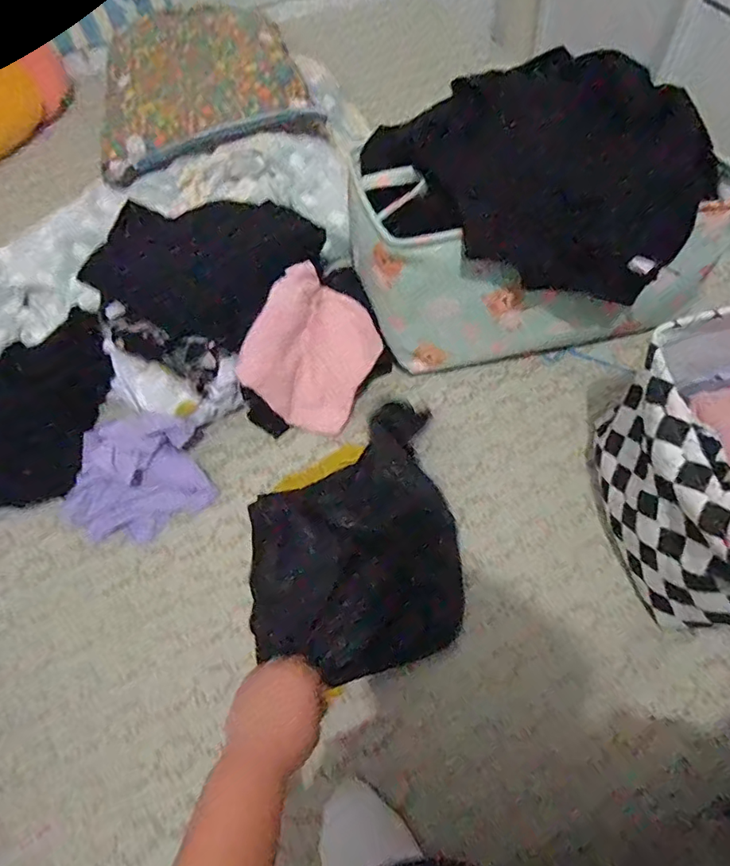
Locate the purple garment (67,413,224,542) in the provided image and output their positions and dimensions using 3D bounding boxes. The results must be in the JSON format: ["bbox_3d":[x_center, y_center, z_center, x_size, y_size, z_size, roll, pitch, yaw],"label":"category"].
[{"bbox_3d":[-0.319,0.061,0.705,0.215,0.058,0.157,-4,63,3],"label":"purple garment"}]

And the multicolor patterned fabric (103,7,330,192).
[{"bbox_3d":[-0.363,-0.767,1.063,0.421,0.066,0.571,-19,60,-6],"label":"multicolor patterned fabric"}]

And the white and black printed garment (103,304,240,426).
[{"bbox_3d":[-0.284,-0.082,0.732,0.215,0.102,0.120,18,63,14],"label":"white and black printed garment"}]

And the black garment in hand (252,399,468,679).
[{"bbox_3d":[-0.018,0.129,0.633,0.255,0.066,0.301,-8,64,-1],"label":"black garment in hand"}]

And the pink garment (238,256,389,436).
[{"bbox_3d":[-0.077,-0.120,0.744,0.173,0.032,0.208,25,88,-2],"label":"pink garment"}]

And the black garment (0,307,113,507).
[{"bbox_3d":[-0.501,-0.045,0.757,0.212,0.070,0.295,0,64,5],"label":"black garment"}]

